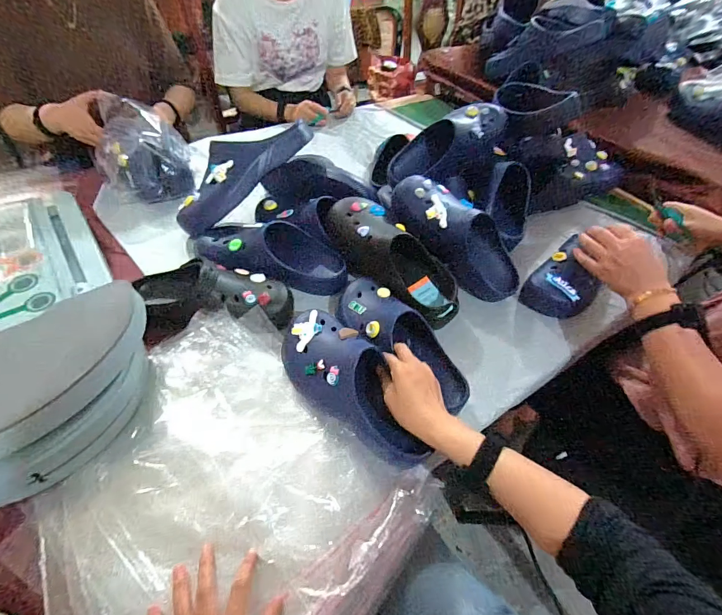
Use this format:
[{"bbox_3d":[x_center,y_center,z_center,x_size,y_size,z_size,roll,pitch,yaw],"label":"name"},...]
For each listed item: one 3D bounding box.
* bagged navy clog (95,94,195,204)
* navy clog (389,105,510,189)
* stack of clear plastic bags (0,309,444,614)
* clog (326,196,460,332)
[{"bbox_3d":[-0.471,-0.343,0.800,0.170,0.116,0.238,-18,53,-18],"label":"bagged navy clog"},{"bbox_3d":[0.167,-0.329,0.735,0.253,0.091,0.120,-27,54,0],"label":"navy clog"},{"bbox_3d":[-0.155,0.216,0.432,0.407,0.065,0.346,35,56,23],"label":"stack of clear plastic bags"},{"bbox_3d":[0.056,-0.083,0.621,0.278,0.092,0.117,41,56,2],"label":"clog"}]

